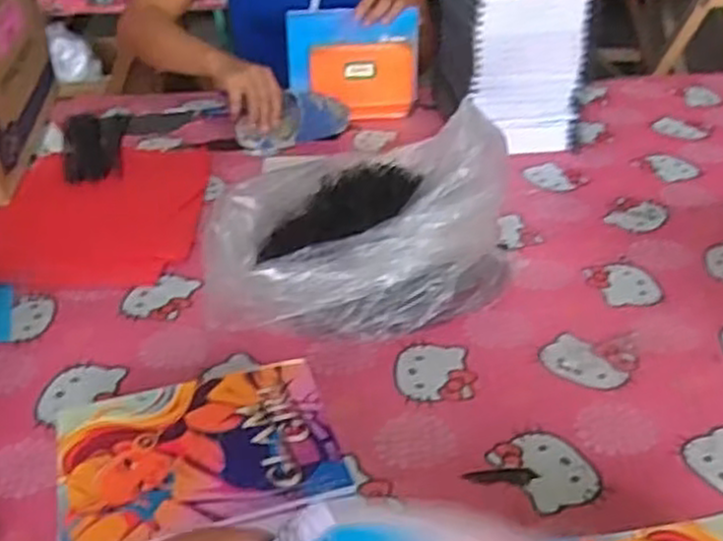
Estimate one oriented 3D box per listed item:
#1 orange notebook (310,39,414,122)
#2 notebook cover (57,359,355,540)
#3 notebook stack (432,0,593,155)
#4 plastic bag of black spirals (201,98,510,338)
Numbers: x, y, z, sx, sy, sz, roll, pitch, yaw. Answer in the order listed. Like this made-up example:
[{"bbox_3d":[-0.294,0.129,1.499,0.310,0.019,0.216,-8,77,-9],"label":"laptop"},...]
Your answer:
[{"bbox_3d":[0.005,-0.294,1.196,0.160,0.115,0.009,-5,17,-8],"label":"orange notebook"},{"bbox_3d":[-0.118,0.130,0.558,0.193,0.006,0.148,-11,34,-14],"label":"notebook cover"},{"bbox_3d":[0.213,-0.305,1.114,0.157,0.216,0.202,-5,33,-6],"label":"notebook stack"},{"bbox_3d":[-0.006,-0.042,0.771,0.304,0.158,0.211,-10,34,-13],"label":"plastic bag of black spirals"}]

